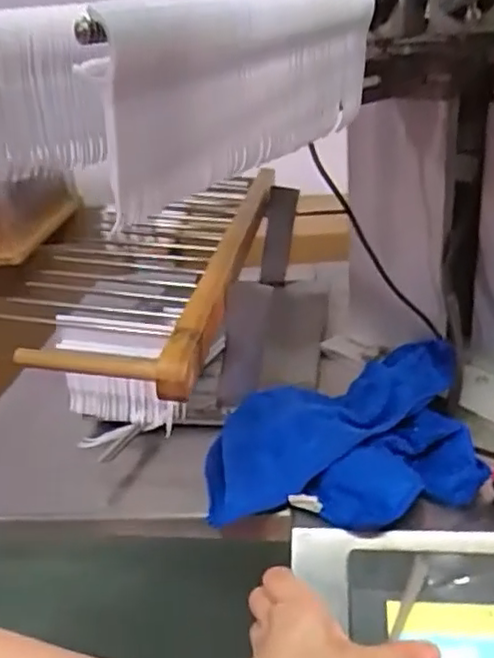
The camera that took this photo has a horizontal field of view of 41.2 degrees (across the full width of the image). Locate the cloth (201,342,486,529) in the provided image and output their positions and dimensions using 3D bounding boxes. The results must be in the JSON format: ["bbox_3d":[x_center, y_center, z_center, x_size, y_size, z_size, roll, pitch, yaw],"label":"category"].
[{"bbox_3d":[0.067,0.076,0.493,0.192,0.041,0.167,-4,26,3],"label":"cloth"}]

